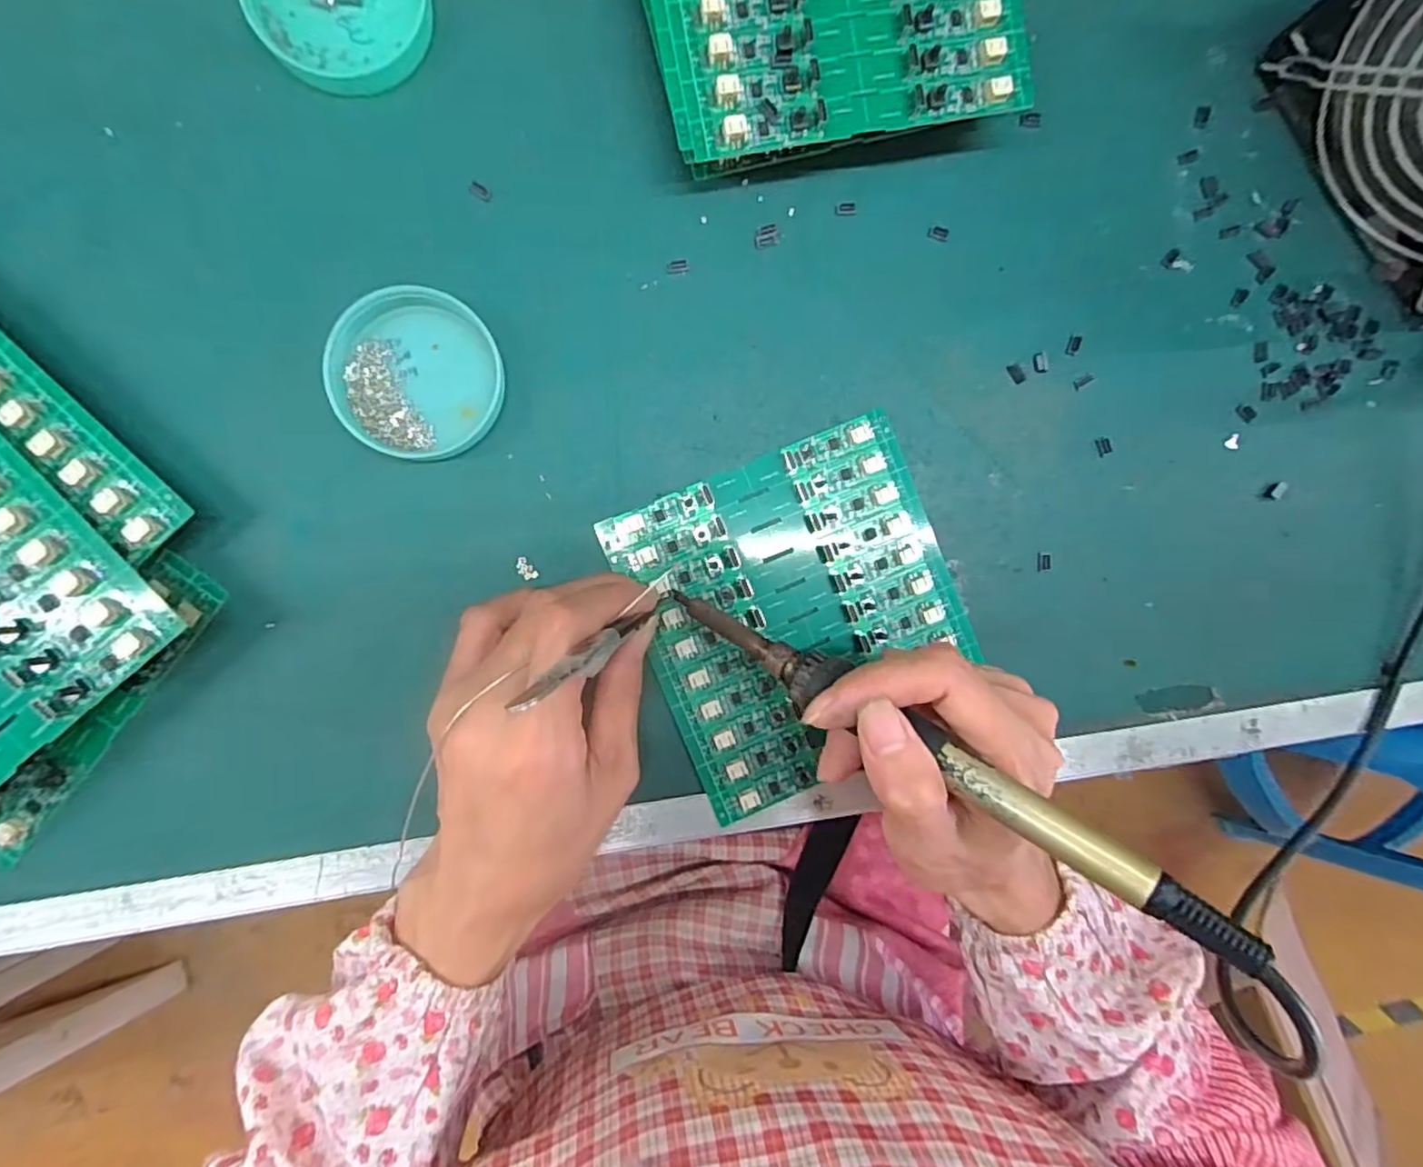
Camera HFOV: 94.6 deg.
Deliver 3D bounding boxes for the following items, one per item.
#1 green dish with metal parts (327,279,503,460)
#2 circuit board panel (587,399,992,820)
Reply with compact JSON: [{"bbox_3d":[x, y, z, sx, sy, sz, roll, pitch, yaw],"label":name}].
[{"bbox_3d":[-0.116,-0.084,0.259,0.061,0.016,0.065,0,93,-6],"label":"green dish with metal parts"},{"bbox_3d":[0.040,0.013,0.284,0.135,0.006,0.135,-23,93,-5],"label":"circuit board panel"}]

